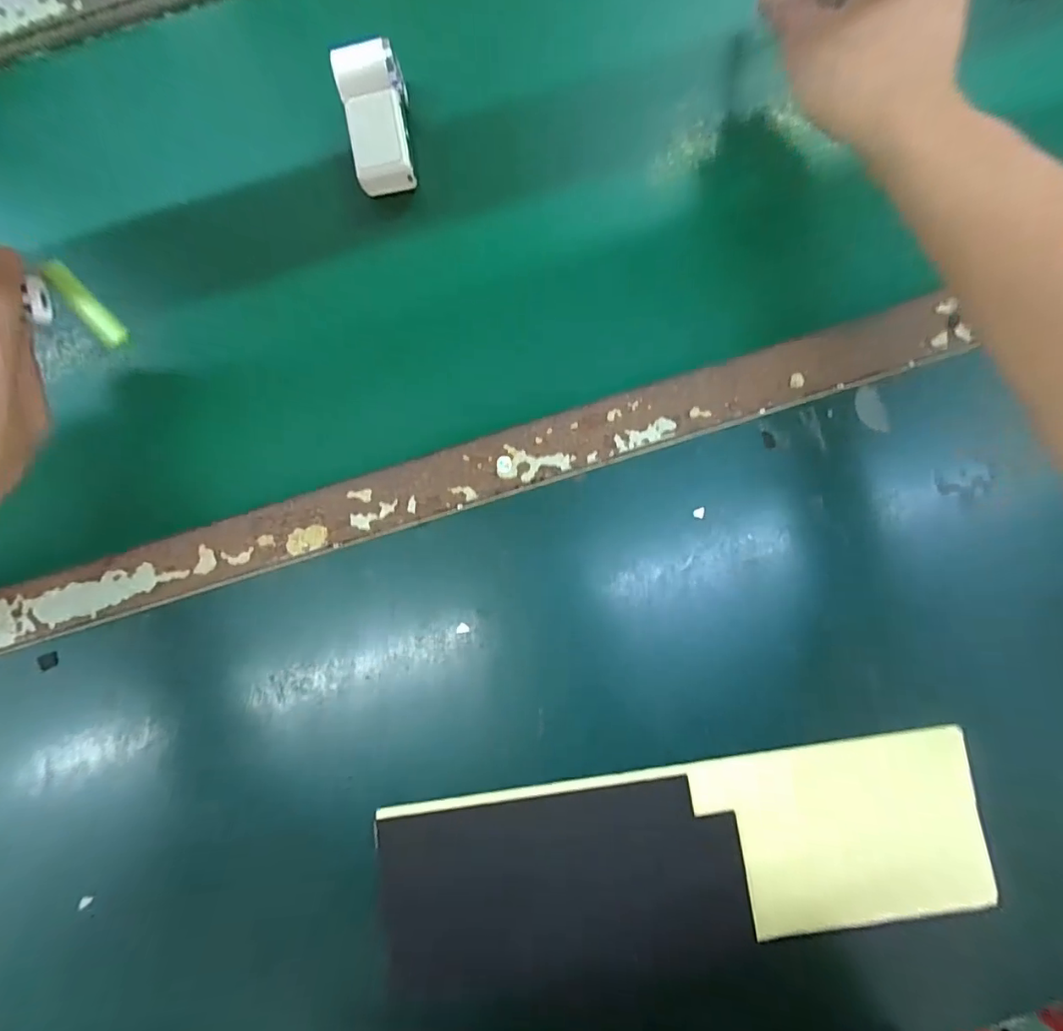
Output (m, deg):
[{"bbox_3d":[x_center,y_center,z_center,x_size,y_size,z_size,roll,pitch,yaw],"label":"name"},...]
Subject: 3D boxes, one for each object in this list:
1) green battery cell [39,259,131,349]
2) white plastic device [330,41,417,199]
[{"bbox_3d":[-0.272,-0.128,0.317,0.012,0.011,0.055,-35,111,-2],"label":"green battery cell"},{"bbox_3d":[-0.107,-0.277,0.363,0.044,0.039,0.091,-7,85,1],"label":"white plastic device"}]

